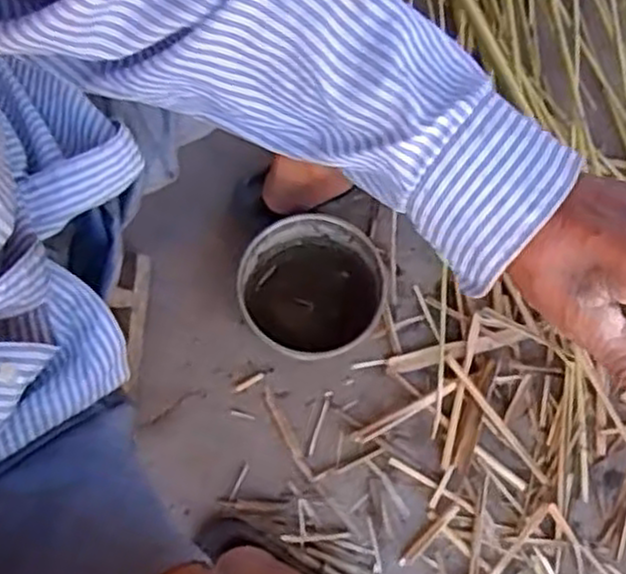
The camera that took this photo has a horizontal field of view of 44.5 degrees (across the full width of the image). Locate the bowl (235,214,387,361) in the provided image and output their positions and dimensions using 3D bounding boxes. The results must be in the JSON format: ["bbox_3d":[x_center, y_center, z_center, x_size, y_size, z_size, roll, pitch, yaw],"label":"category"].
[{"bbox_3d":[-0.002,0.008,0.863,0.153,0.081,0.155,0,72,0],"label":"bowl"}]

